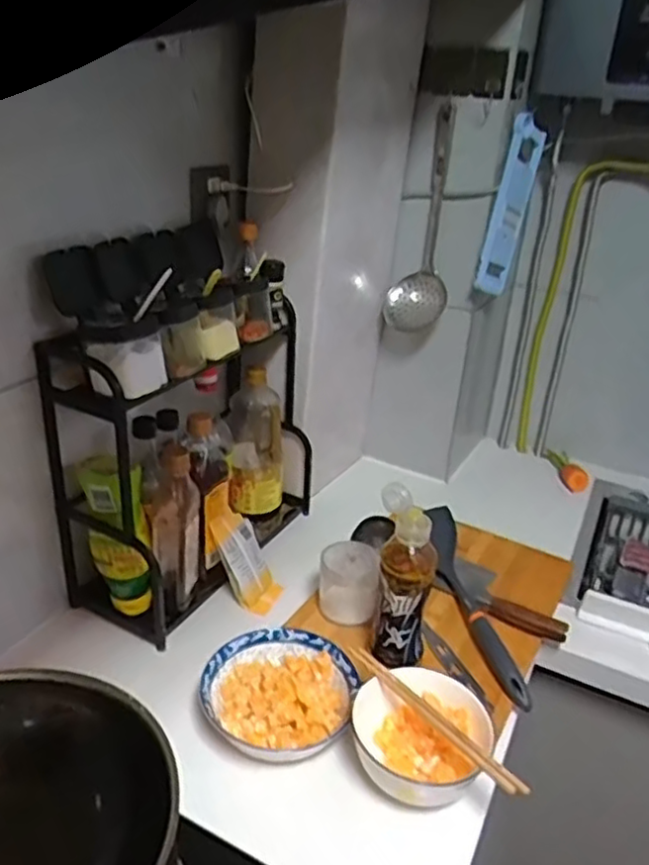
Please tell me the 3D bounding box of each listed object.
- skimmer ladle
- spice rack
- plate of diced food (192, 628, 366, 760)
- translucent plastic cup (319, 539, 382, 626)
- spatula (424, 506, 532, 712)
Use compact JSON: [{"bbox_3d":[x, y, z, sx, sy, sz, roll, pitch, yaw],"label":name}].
[{"bbox_3d":[0.165,-0.342,1.123,0.103,0.342,0.030,10,27,13],"label":"skimmer ladle"},{"bbox_3d":[-0.172,0.018,0.980,0.186,0.386,0.394,17,29,26],"label":"spice rack"},{"bbox_3d":[-0.052,0.298,0.793,0.171,0.029,0.167,3,26,-1],"label":"plate of diced food"},{"bbox_3d":[0.033,0.206,0.937,0.076,0.092,0.078,3,26,-1],"label":"translucent plastic cup"},{"bbox_3d":[0.205,0.225,0.955,0.038,0.071,0.330,-1,27,-10],"label":"spatula"}]

